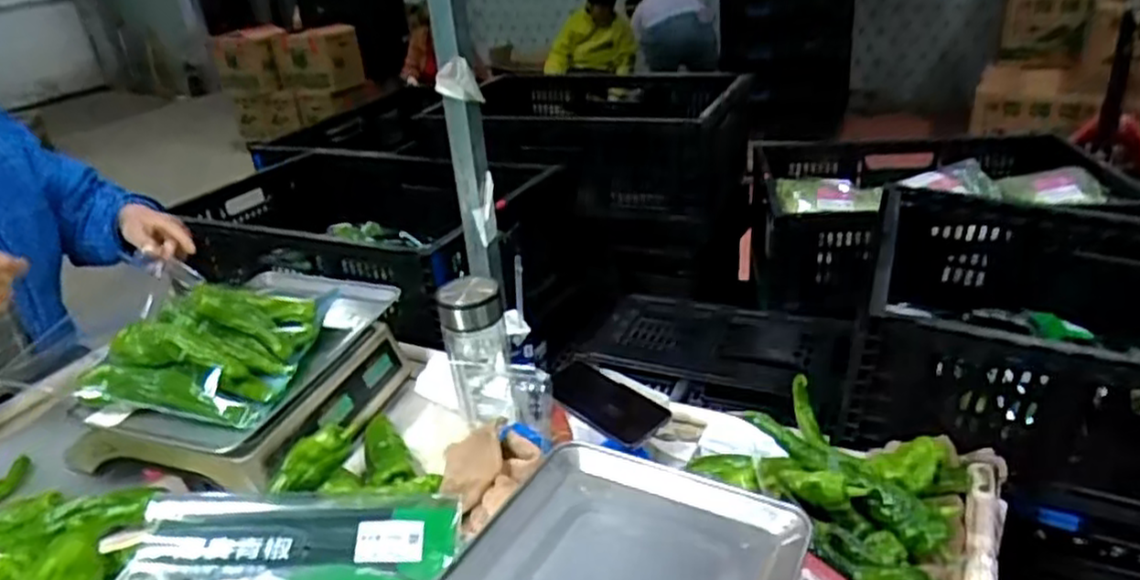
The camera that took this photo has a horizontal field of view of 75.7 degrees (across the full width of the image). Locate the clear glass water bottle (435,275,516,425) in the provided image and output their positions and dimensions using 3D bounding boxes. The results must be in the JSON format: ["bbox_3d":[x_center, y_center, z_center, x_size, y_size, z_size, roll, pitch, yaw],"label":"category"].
[{"bbox_3d":[-0.098,0.069,0.799,0.070,0.157,0.076,-10,28,-8],"label":"clear glass water bottle"}]

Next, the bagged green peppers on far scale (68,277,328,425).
[{"bbox_3d":[-0.405,0.056,0.815,0.197,0.083,0.175,2,28,15],"label":"bagged green peppers on far scale"}]

